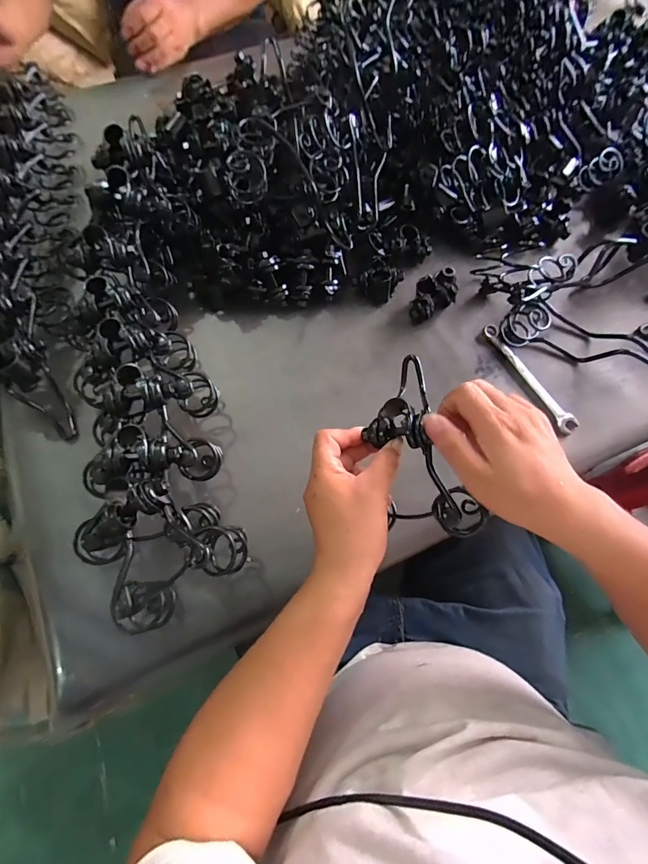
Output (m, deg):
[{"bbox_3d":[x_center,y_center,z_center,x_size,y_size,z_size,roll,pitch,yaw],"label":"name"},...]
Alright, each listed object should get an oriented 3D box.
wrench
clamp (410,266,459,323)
[{"bbox_3d":[0.256,-0.071,0.500,0.022,0.006,0.165,-26,71,-9],"label":"wrench"},{"bbox_3d":[0.145,-0.181,0.530,0.077,0.031,0.044,-34,73,-12],"label":"clamp"}]

